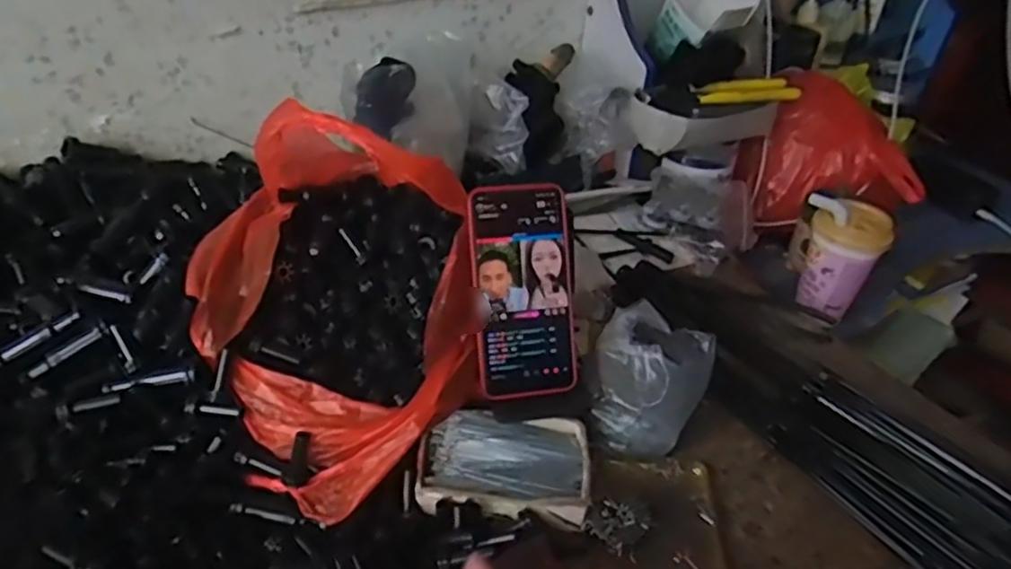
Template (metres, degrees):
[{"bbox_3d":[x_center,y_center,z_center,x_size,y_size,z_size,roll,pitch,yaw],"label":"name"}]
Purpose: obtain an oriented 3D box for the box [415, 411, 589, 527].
[{"bbox_3d":[-0.001,0.138,0.537,0.125,0.025,0.088,3,37,-2],"label":"box"}]

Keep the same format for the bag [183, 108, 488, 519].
[{"bbox_3d":[-0.124,0.002,0.536,0.227,0.196,0.211,32,45,32],"label":"bag"}]

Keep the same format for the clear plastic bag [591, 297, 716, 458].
[{"bbox_3d":[0.123,0.077,0.601,0.093,0.080,0.117,19,39,19],"label":"clear plastic bag"}]

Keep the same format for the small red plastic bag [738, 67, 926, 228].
[{"bbox_3d":[0.425,-0.164,0.904,0.200,0.141,0.180,23,41,23],"label":"small red plastic bag"}]

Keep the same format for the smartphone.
[{"bbox_3d":[0.017,0.005,0.545,0.080,0.163,0.010,-6,5,-14],"label":"smartphone"}]

